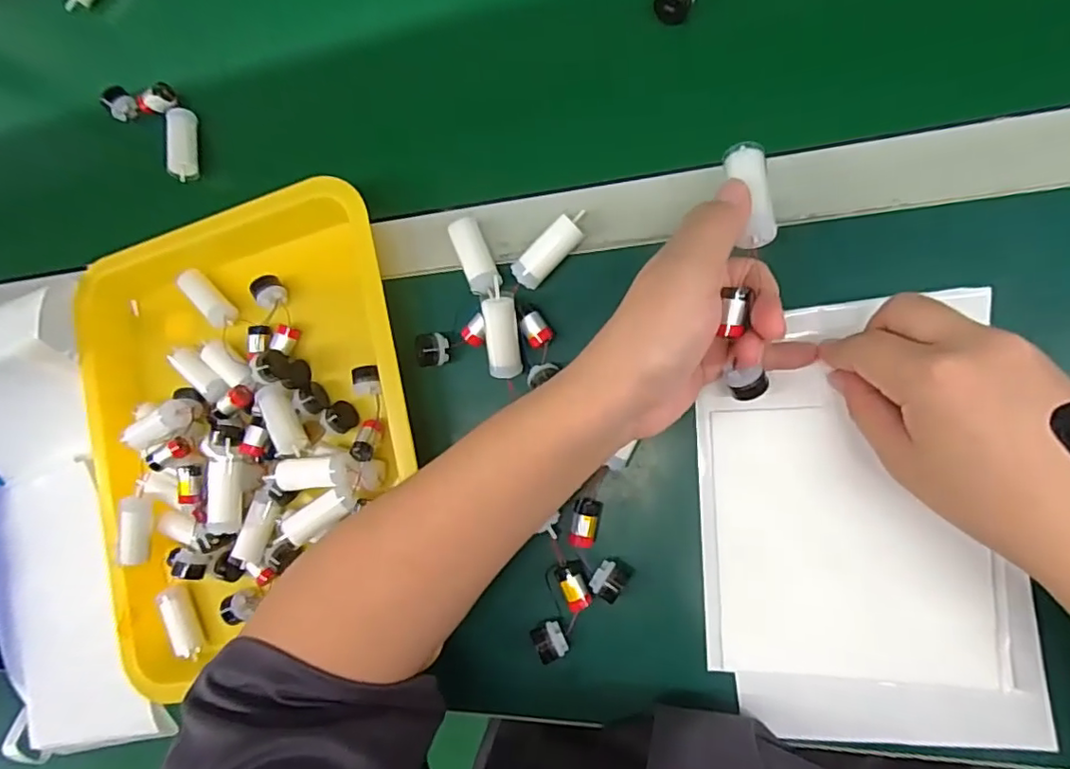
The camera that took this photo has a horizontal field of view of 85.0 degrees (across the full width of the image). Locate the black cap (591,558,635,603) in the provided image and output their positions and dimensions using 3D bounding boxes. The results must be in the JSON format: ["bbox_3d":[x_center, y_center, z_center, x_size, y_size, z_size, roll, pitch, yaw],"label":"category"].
[{"bbox_3d":[0.046,0.117,0.351,0.021,0.017,0.022,36,93,7],"label":"black cap"}]

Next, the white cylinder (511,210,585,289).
[{"bbox_3d":[0.011,-0.084,0.370,0.054,0.023,0.019,-42,84,5],"label":"white cylinder"}]

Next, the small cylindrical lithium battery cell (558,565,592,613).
[{"bbox_3d":[0.025,0.125,0.357,0.015,0.013,0.030,-24,85,7],"label":"small cylindrical lithium battery cell"}]

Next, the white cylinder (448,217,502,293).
[{"bbox_3d":[-0.039,-0.084,0.385,0.020,0.018,0.050,-24,85,7],"label":"white cylinder"}]

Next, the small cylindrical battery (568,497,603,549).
[{"bbox_3d":[0.031,0.085,0.357,0.016,0.011,0.030,14,90,8],"label":"small cylindrical battery"}]

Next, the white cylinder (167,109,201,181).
[{"bbox_3d":[-0.273,-0.187,0.452,0.017,0.019,0.058,-7,88,8],"label":"white cylinder"}]

